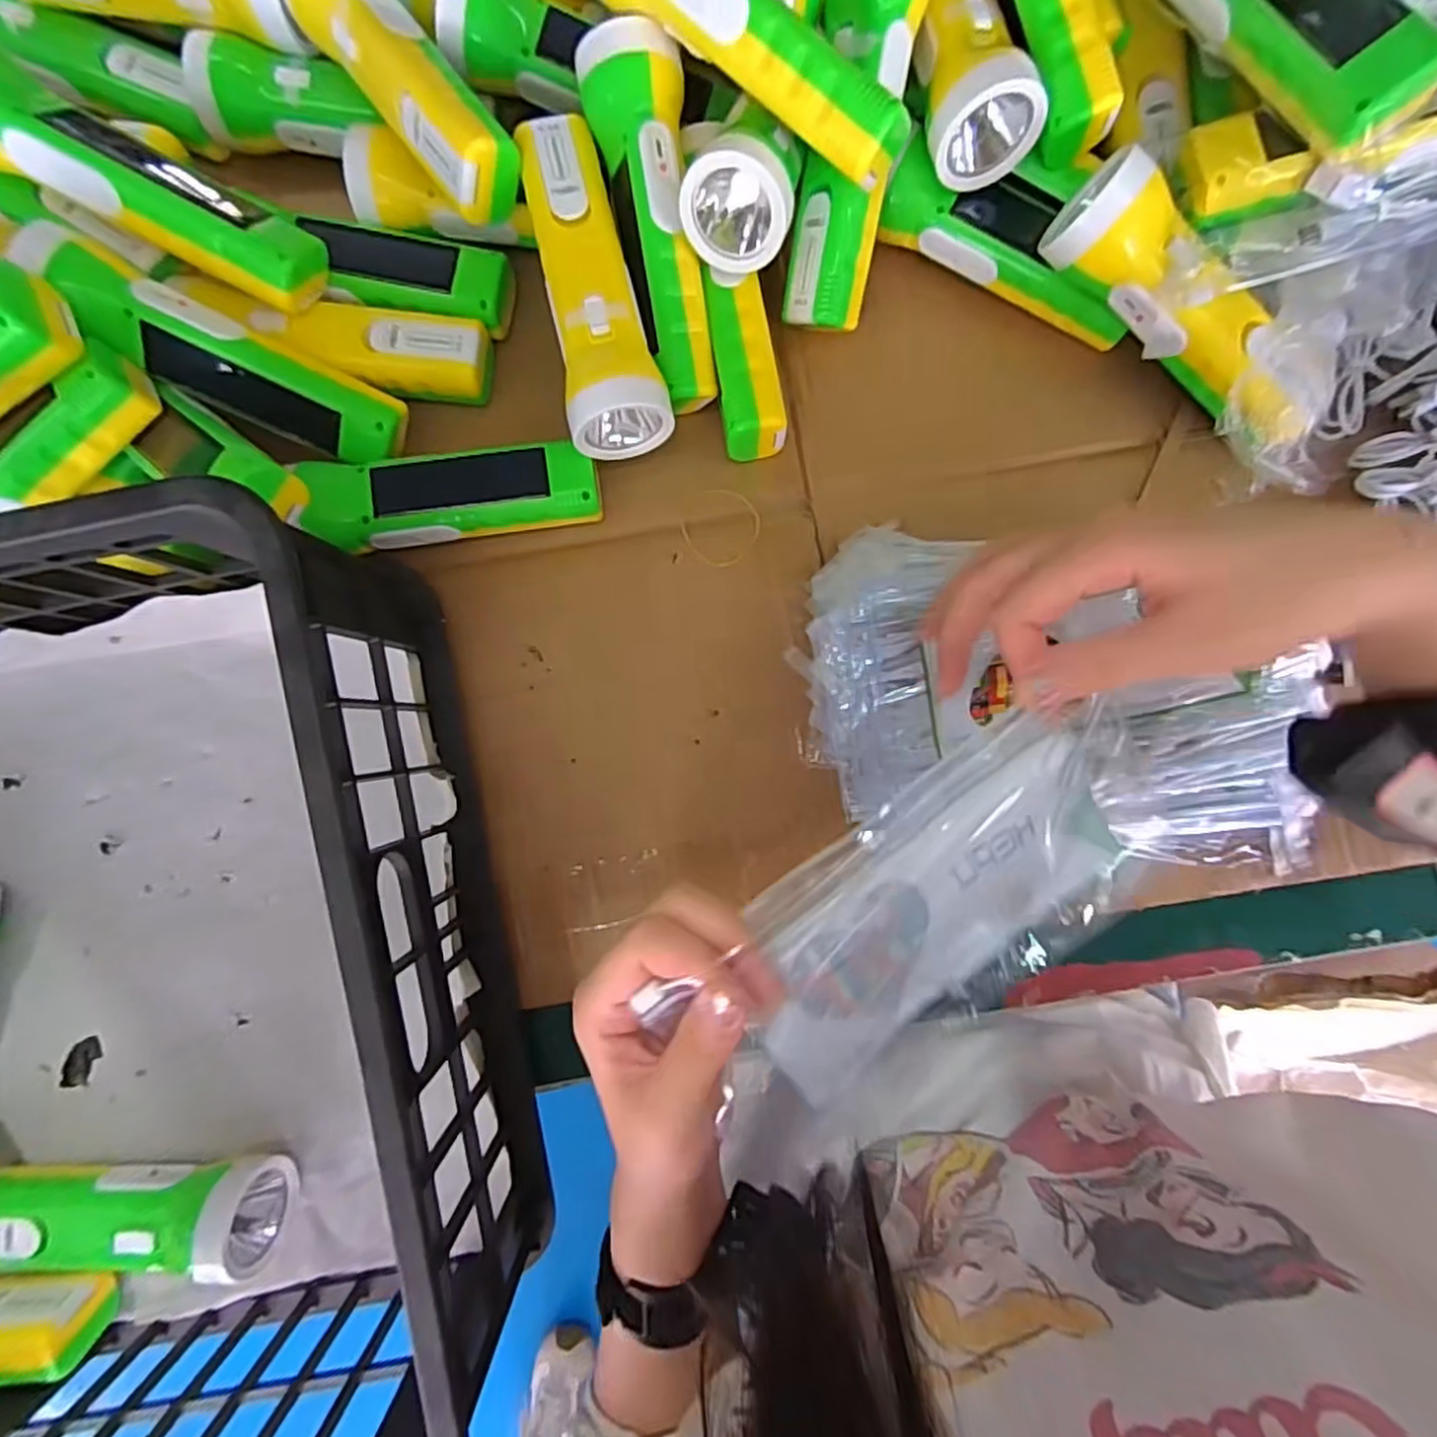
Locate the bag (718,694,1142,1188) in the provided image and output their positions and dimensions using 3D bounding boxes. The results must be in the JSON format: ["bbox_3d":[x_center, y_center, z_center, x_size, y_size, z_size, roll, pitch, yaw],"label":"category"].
[{"bbox_3d":[0.082,0.081,0.265,0.213,0.012,0.101,-37,108,-8],"label":"bag"}]

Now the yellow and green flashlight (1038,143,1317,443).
[{"bbox_3d":[0.239,-0.203,0.346,0.163,0.044,0.050,39,87,-10],"label":"yellow and green flashlight"}]

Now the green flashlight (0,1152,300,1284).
[{"bbox_3d":[-0.312,0.259,0.349,0.159,0.048,0.053,-2,84,1],"label":"green flashlight"}]

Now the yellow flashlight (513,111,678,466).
[{"bbox_3d":[-0.064,-0.221,0.359,0.049,0.048,0.164,-13,91,-5],"label":"yellow flashlight"}]

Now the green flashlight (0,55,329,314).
[{"bbox_3d":[-0.289,-0.265,0.333,0.171,0.049,0.051,22,86,-18],"label":"green flashlight"}]

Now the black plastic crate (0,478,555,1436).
[{"bbox_3d":[-0.409,0.157,0.305,0.570,0.145,0.390,-12,85,1],"label":"black plastic crate"}]

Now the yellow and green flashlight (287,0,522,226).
[{"bbox_3d":[-0.165,-0.336,0.357,0.046,0.051,0.172,-37,85,-3],"label":"yellow and green flashlight"}]

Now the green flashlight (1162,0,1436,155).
[{"bbox_3d":[0.240,-0.323,0.297,0.044,0.045,0.172,-31,85,-2],"label":"green flashlight"}]

